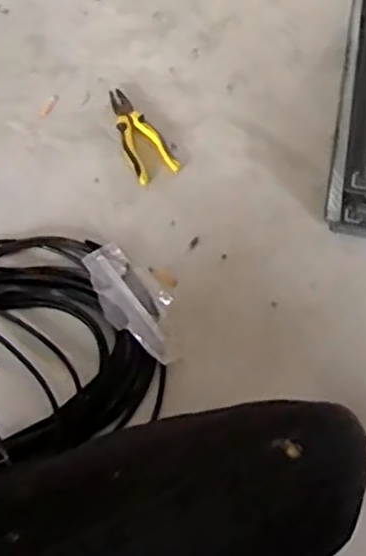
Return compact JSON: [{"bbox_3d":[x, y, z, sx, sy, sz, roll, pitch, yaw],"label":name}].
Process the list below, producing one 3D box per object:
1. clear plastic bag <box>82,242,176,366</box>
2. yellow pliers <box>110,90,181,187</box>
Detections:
[{"bbox_3d":[-0.072,0.035,1.093,0.100,0.031,0.209,-37,73,-17],"label":"clear plastic bag"},{"bbox_3d":[-0.080,-0.259,1.251,0.079,0.013,0.197,-23,69,-13],"label":"yellow pliers"}]

